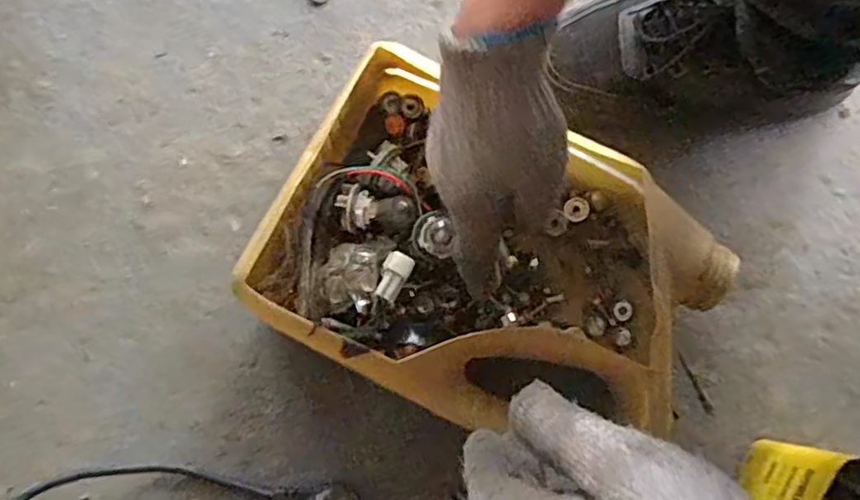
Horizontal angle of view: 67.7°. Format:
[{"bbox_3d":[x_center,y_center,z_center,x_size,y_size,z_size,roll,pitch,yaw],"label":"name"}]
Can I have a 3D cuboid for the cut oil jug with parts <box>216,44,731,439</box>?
[{"bbox_3d":[0.043,0.011,0.435,0.273,0.098,0.200,27,79,5],"label":"cut oil jug with parts"}]

